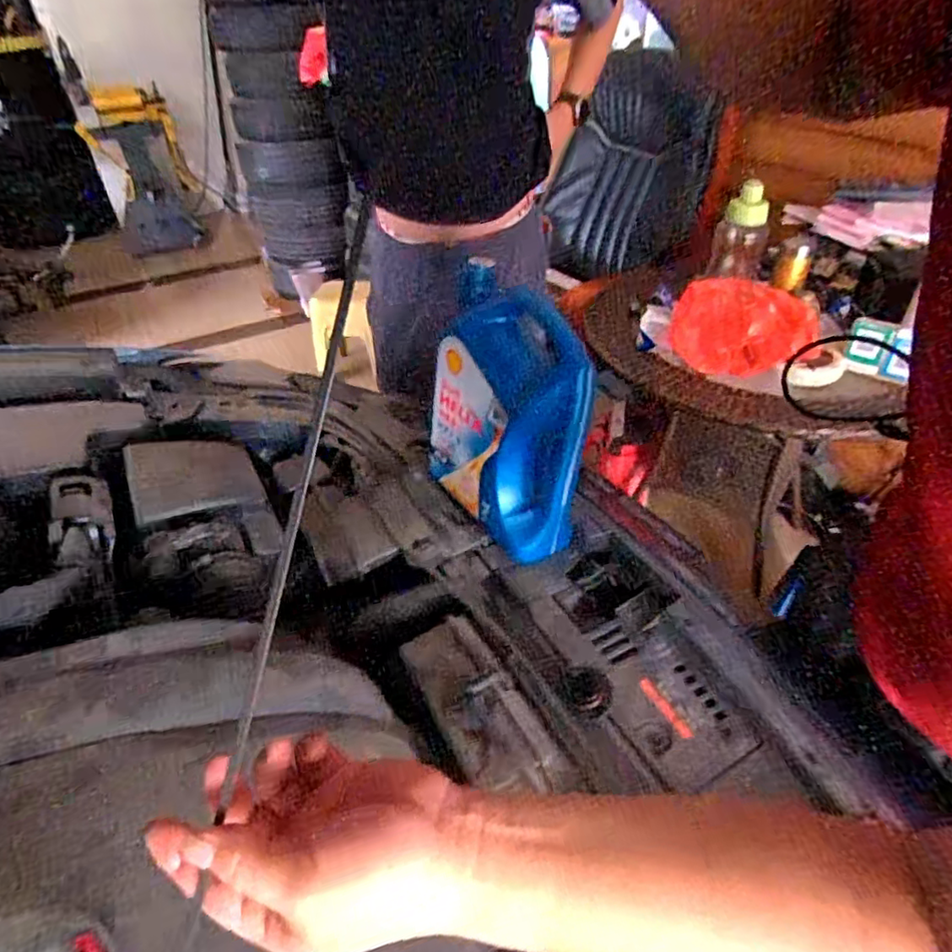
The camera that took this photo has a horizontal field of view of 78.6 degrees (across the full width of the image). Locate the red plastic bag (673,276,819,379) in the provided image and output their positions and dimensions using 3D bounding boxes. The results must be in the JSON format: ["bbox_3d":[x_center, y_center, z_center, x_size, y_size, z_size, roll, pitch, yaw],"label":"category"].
[{"bbox_3d":[0.531,-0.297,1.159,0.273,0.115,0.179,-4,41,-3],"label":"red plastic bag"}]

